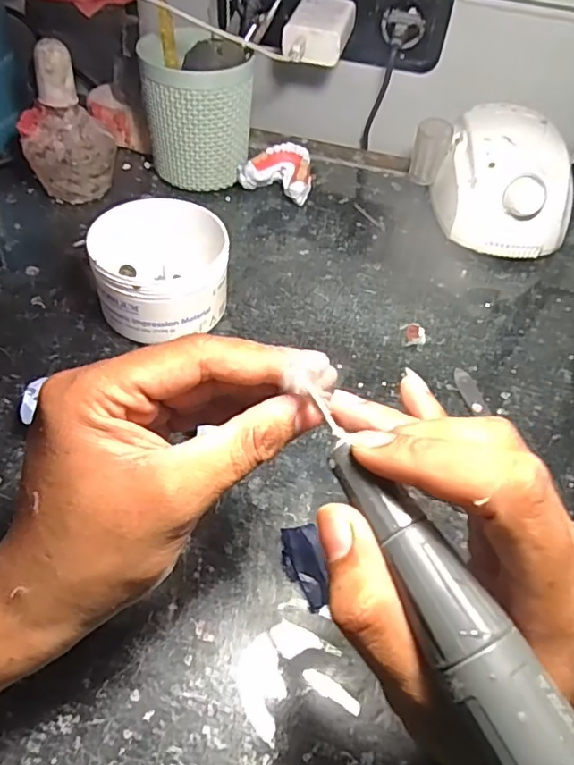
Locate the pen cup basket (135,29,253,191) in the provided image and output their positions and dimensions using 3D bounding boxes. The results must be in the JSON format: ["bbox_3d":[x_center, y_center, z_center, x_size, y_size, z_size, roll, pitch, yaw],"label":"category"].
[{"bbox_3d":[-0.078,-0.237,0.503,0.091,0.112,0.083,-2,50,-8],"label":"pen cup basket"}]

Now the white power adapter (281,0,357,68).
[{"bbox_3d":[0.030,-0.319,0.509,0.052,0.034,0.088,15,50,7],"label":"white power adapter"}]

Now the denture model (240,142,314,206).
[{"bbox_3d":[-0.004,-0.193,0.525,0.063,0.035,0.053,24,52,14],"label":"denture model"}]

